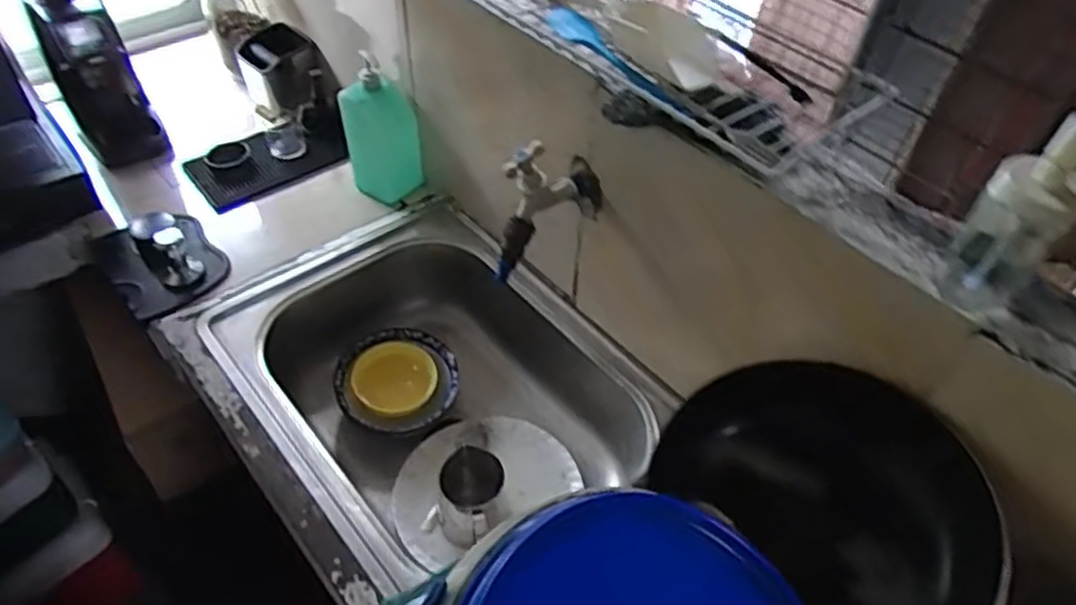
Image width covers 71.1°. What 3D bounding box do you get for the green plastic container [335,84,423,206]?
[{"bbox_3d":[-0.240,-0.238,1.179,0.113,0.224,0.078,-12,50,-13],"label":"green plastic container"}]

